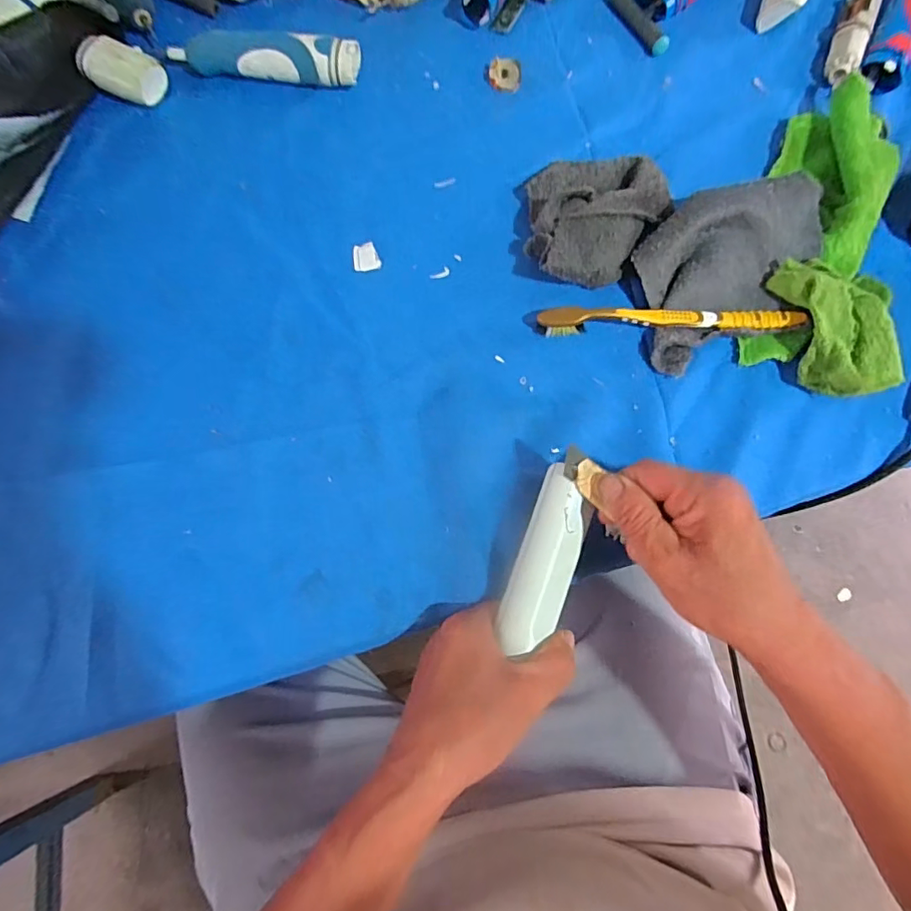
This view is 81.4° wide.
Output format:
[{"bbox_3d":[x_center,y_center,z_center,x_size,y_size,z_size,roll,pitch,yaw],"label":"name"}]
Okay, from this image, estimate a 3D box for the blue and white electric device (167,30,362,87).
[{"bbox_3d":[-0.146,-0.301,0.404,0.142,0.026,0.032,4,79,-1],"label":"blue and white electric device"}]

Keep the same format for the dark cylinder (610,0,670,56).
[{"bbox_3d":[0.147,-0.350,0.426,0.014,0.009,0.066,-35,81,-8],"label":"dark cylinder"}]

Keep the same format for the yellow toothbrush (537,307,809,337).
[{"bbox_3d":[0.150,-0.095,0.372,0.180,0.018,0.014,-1,79,-1],"label":"yellow toothbrush"}]

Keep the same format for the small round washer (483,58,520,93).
[{"bbox_3d":[0.038,-0.301,0.417,0.030,0.007,0.022,17,79,2],"label":"small round washer"}]

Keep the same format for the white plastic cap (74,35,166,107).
[{"bbox_3d":[-0.251,-0.288,0.396,0.058,0.031,0.030,15,79,2],"label":"white plastic cap"}]

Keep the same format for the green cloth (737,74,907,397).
[{"bbox_3d":[0.263,-0.159,0.378,0.096,0.033,0.232,6,79,0],"label":"green cloth"}]

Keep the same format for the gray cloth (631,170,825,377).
[{"bbox_3d":[0.198,-0.130,0.371,0.137,0.032,0.118,-10,79,-3],"label":"gray cloth"}]

